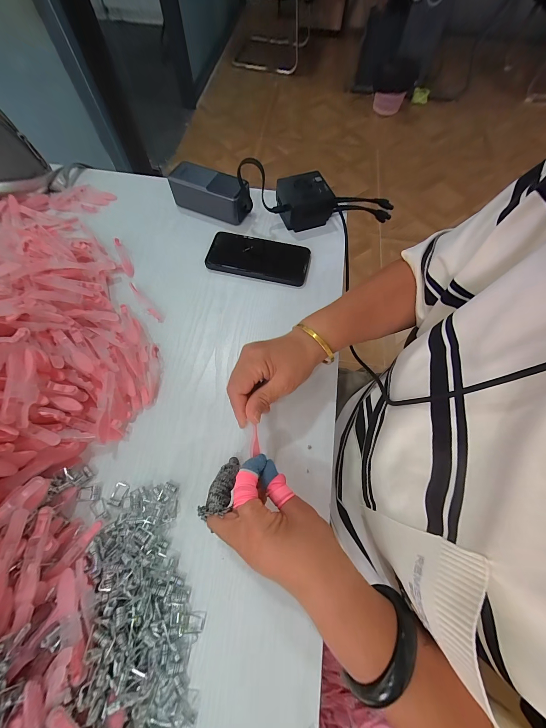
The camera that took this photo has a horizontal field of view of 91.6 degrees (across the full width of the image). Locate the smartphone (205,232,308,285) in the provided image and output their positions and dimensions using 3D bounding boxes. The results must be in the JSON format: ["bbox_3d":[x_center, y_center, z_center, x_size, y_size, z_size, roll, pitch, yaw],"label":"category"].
[{"bbox_3d":[-0.022,-0.172,0.424,0.156,0.011,0.081,11,68,4],"label":"smartphone"}]

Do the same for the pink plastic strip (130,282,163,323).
[{"bbox_3d":[-0.187,-0.090,0.386,0.010,0.010,0.081,-41,73,-16],"label":"pink plastic strip"}]

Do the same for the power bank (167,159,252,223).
[{"bbox_3d":[-0.105,-0.289,0.452,0.141,0.056,0.049,21,69,8],"label":"power bank"}]

